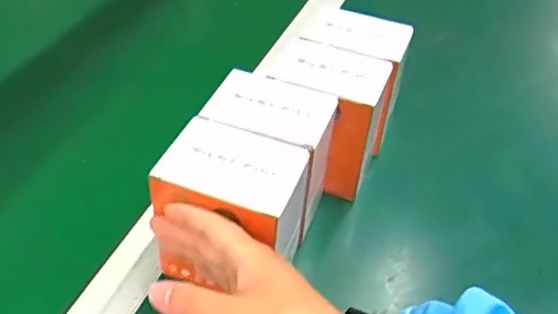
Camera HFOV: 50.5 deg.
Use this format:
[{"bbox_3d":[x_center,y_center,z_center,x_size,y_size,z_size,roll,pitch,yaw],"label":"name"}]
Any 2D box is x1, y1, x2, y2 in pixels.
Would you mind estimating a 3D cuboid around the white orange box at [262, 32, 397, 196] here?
[{"bbox_3d":[0.040,-0.032,0.493,0.089,0.103,0.061,12,40,12],"label":"white orange box"}]

